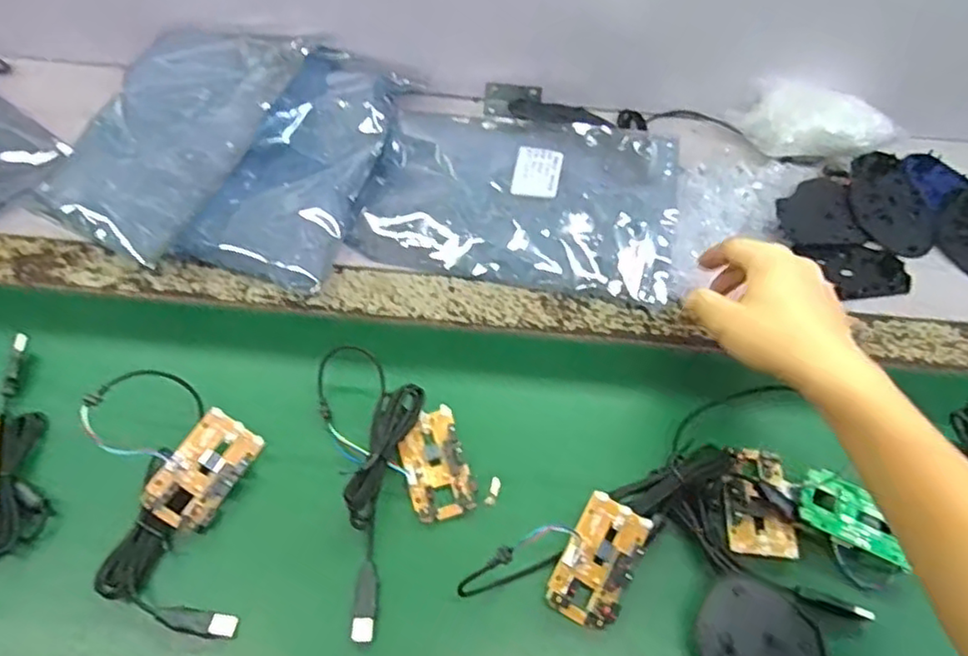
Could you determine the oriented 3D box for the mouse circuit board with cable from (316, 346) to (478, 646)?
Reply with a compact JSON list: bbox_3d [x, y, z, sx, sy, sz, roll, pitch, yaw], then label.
[{"bbox_3d":[-0.060,0.097,0.449,0.095,0.026,0.195,-13,62,-9],"label":"mouse circuit board with cable"}]

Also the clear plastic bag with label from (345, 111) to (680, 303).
[{"bbox_3d":[0.034,-0.128,0.581,0.271,0.035,0.182,10,61,4],"label":"clear plastic bag with label"}]

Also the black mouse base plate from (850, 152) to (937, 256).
[{"bbox_3d":[0.386,-0.118,0.606,0.073,0.011,0.111,-3,61,-4],"label":"black mouse base plate"}]

